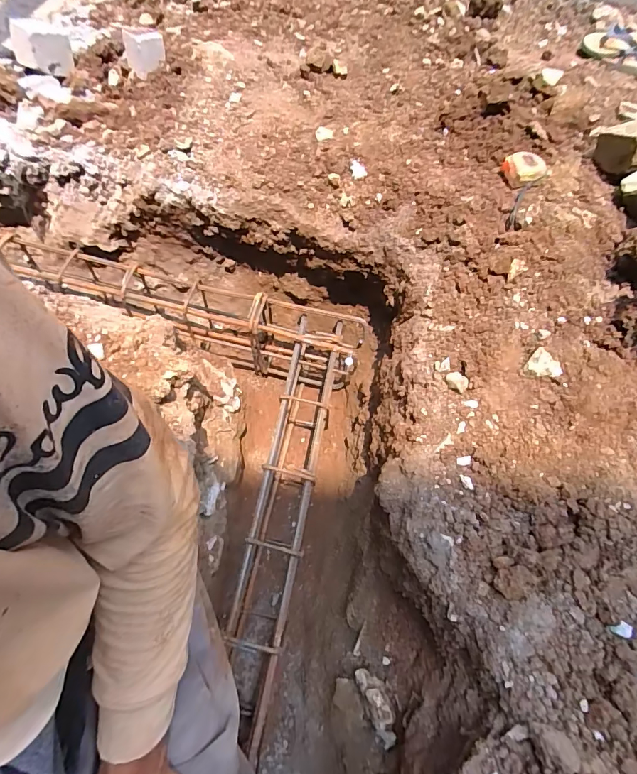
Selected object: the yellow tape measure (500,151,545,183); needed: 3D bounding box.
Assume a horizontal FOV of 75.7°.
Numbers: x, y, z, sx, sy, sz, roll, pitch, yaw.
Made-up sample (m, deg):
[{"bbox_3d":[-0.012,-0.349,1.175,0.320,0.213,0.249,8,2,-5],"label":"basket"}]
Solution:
[{"bbox_3d":[0.427,-0.456,0.854,0.084,0.034,0.064,26,66,14],"label":"yellow tape measure"}]

